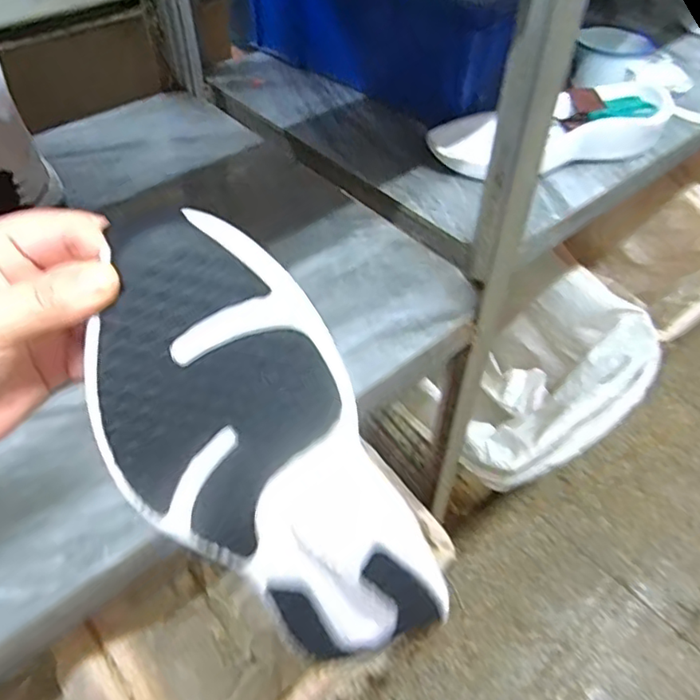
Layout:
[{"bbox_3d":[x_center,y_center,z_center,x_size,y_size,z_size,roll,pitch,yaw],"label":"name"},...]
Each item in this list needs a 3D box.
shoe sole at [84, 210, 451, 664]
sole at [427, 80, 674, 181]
[{"bbox_3d":[-0.036,0.062,0.282,0.103,0.252,0.023,-25,26,0],"label":"shoe sole"},{"bbox_3d":[0.274,-0.298,0.795,0.344,0.056,0.106,-13,49,-12],"label":"sole"}]

